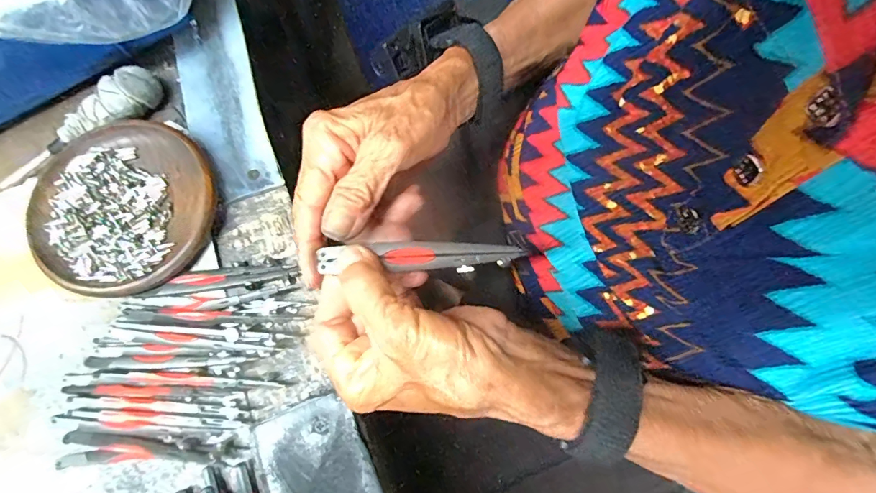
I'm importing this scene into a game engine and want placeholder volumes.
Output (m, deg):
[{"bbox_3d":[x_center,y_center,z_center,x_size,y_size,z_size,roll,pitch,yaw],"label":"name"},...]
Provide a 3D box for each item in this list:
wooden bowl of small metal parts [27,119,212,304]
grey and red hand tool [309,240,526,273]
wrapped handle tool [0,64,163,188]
[{"bbox_3d":[-0.200,-0.024,0.281,0.108,0.021,0.112,0,72,1],"label":"wooden bowl of small metal parts"},{"bbox_3d":[-0.006,0.005,0.223,0.101,0.005,0.016,-2,72,-9],"label":"grey and red hand tool"},{"bbox_3d":[-0.245,-0.080,0.295,0.120,0.028,0.024,-38,75,-10],"label":"wrapped handle tool"}]

